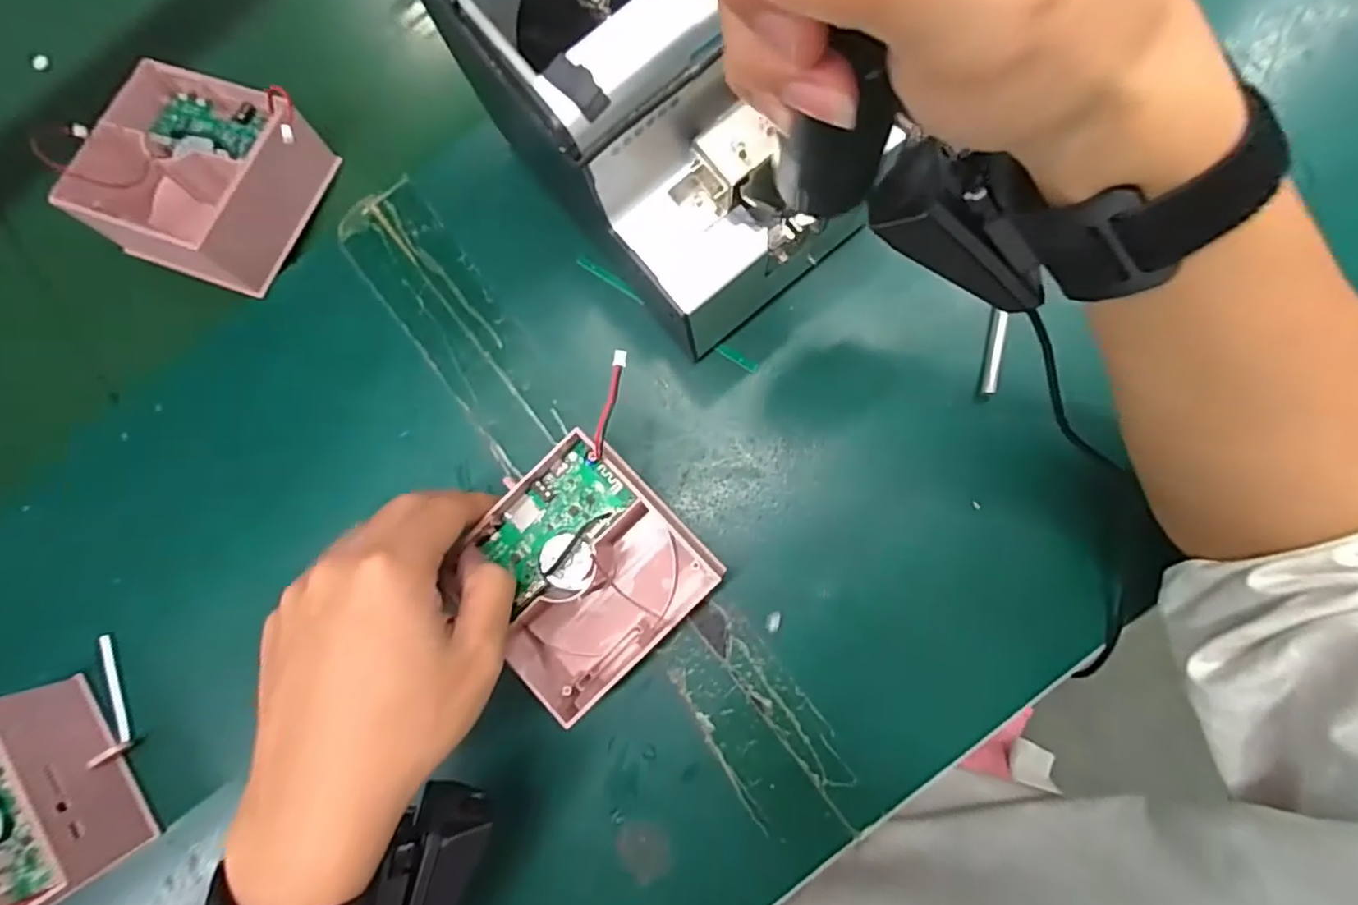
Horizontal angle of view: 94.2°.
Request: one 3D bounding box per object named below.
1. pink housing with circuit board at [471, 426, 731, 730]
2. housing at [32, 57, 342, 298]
[{"bbox_3d":[-0.051,0.064,0.328,0.110,0.059,0.103,-42,81,1],"label":"pink housing with circuit board"},{"bbox_3d":[-0.279,-0.163,0.371,0.104,0.061,0.113,19,86,8],"label":"housing"}]

